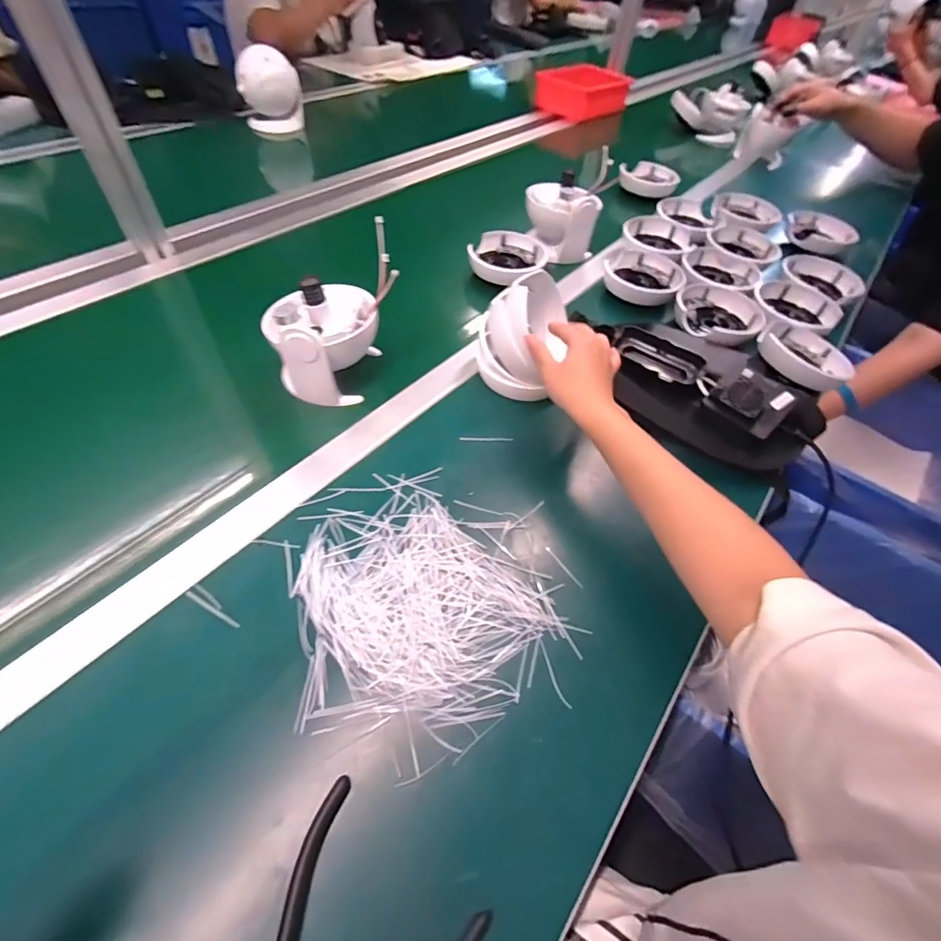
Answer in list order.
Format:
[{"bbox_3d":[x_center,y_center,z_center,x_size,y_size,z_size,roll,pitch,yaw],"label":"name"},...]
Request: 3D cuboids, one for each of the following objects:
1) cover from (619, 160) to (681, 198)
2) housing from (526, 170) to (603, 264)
[{"bbox_3d":[0.377,-0.616,0.950,0.119,0.036,0.092,23,54,13],"label":"cover"},{"bbox_3d":[0.149,-0.413,0.733,0.104,0.104,0.085,-8,53,-10],"label":"housing"}]

